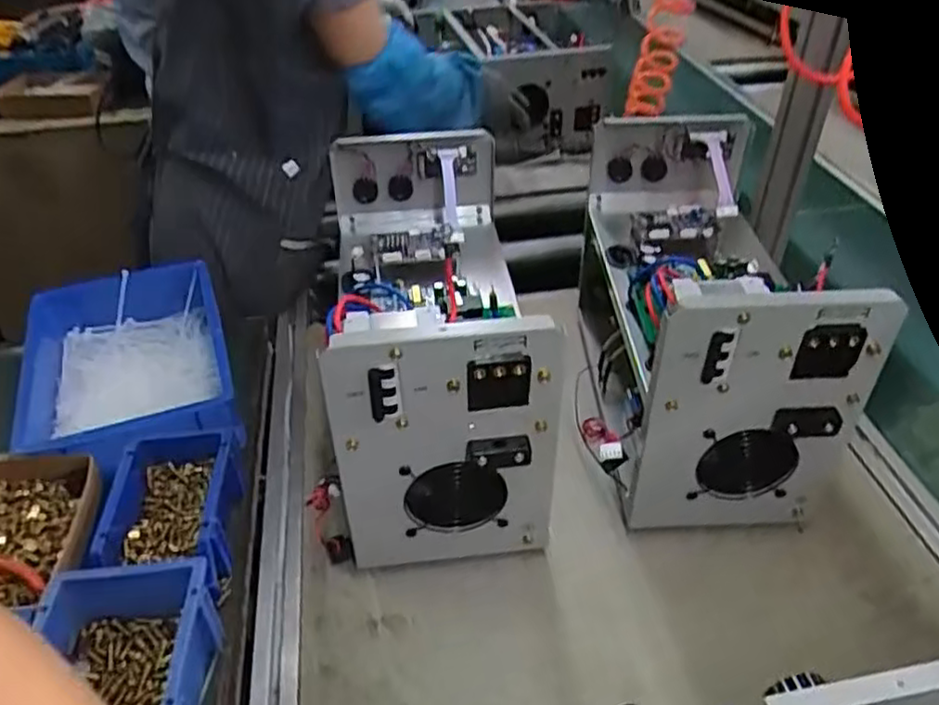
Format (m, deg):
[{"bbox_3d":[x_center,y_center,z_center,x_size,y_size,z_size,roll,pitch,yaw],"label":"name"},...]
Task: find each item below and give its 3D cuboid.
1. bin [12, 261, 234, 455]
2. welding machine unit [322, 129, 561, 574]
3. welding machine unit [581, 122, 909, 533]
[{"bbox_3d":[-0.395,0.020,0.819,0.225,0.083,0.290,-17,44,-16],"label":"bin"},{"bbox_3d":[-0.038,-0.033,0.722,0.183,0.254,0.377,-4,42,-3],"label":"welding machine unit"},{"bbox_3d":[0.238,-0.044,0.757,0.200,0.284,0.375,1,42,3],"label":"welding machine unit"}]

